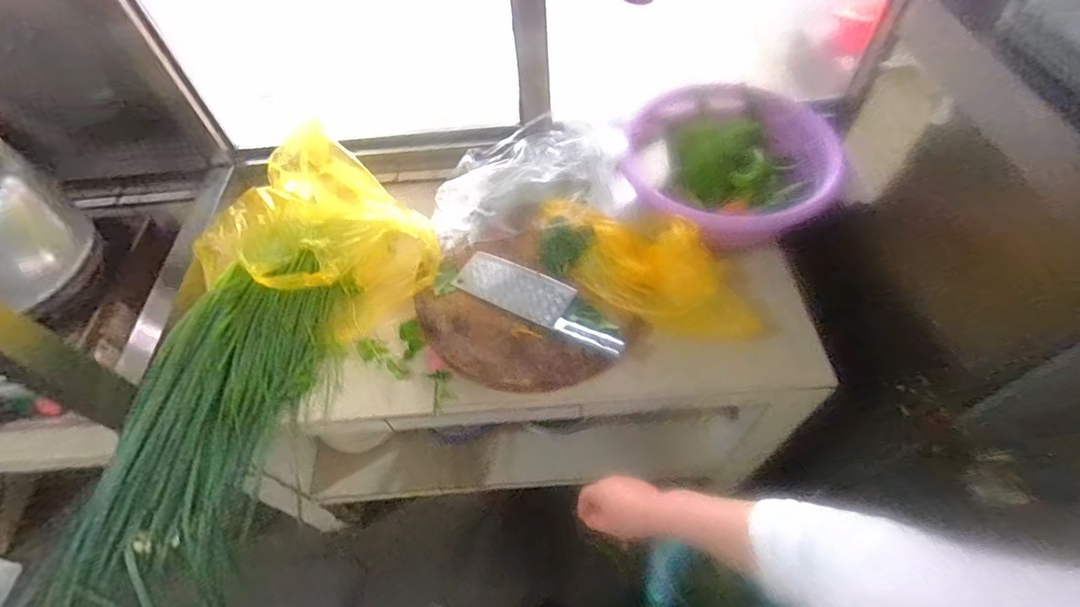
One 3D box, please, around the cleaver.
[{"bbox_3d":[0.003,-0.010,0.798,0.297,0.024,0.084,25,61,20],"label":"cleaver"}]

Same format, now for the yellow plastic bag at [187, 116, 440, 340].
[{"bbox_3d":[-0.390,-0.096,0.855,0.381,0.163,0.350,35,65,25],"label":"yellow plastic bag"}]

